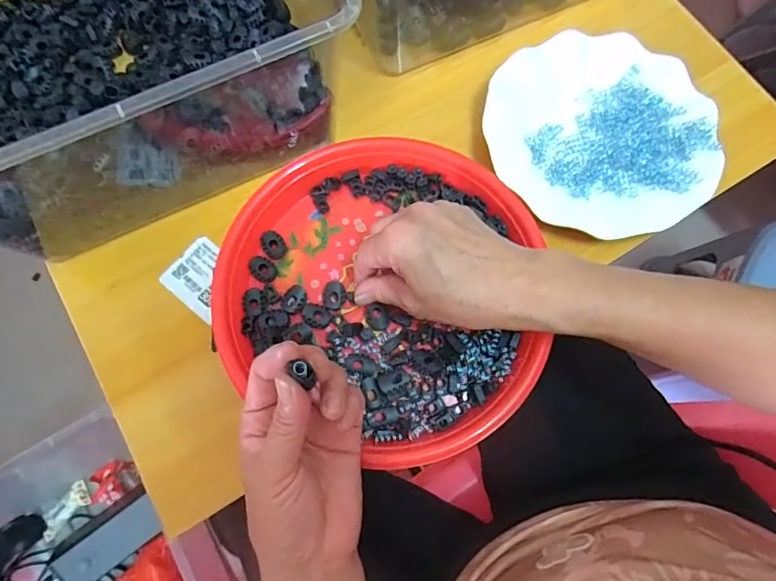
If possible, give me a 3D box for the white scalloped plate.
[{"bbox_3d":[0.171,-0.130,0.408,0.177,0.024,0.171,0,74,-1],"label":"white scalloped plate"}]

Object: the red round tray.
[{"bbox_3d":[0.001,-0.005,0.372,0.239,0.027,0.221,0,74,-1],"label":"red round tray"}]

